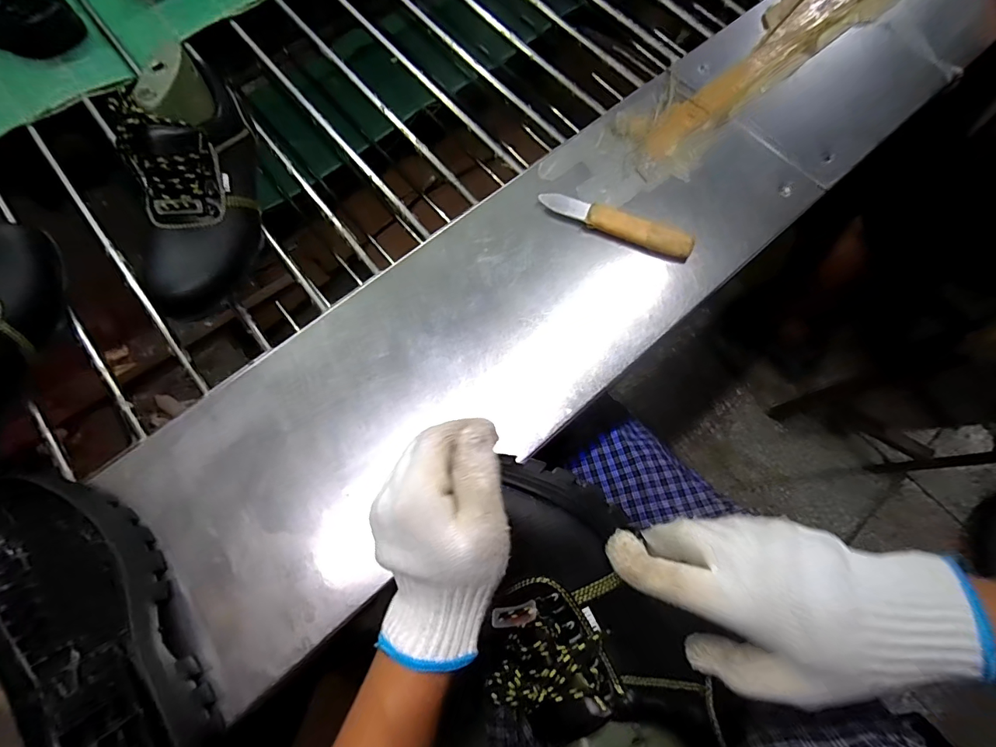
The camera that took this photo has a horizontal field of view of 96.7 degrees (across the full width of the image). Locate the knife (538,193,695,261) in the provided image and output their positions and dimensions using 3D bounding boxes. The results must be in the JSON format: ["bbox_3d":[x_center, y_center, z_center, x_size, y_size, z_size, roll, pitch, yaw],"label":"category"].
[{"bbox_3d":[0.122,-0.157,0.462,0.161,0.018,0.023,24,74,6],"label":"knife"}]

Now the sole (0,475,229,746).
[{"bbox_3d":[-0.302,0.199,0.333,0.310,0.034,0.112,43,76,11],"label":"sole"}]

